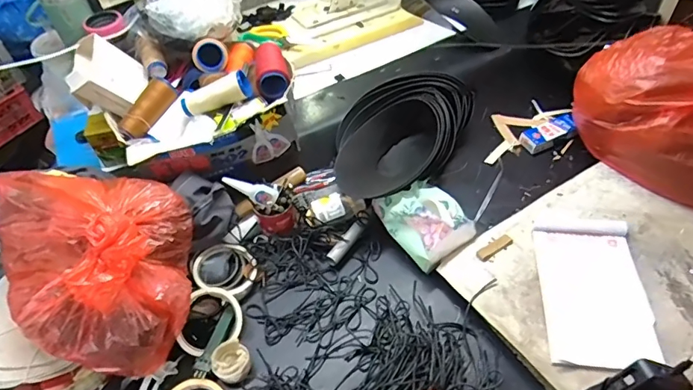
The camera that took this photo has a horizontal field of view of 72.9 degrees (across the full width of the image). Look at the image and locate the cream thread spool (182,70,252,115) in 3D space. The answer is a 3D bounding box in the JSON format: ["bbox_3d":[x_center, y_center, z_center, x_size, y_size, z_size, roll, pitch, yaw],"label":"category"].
[{"bbox_3d":[-0.195,-0.149,0.706,0.106,0.038,0.035,-21,50,4],"label":"cream thread spool"}]

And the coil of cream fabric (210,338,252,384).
[{"bbox_3d":[-0.151,0.223,0.622,0.048,0.030,0.049,-3,50,3],"label":"coil of cream fabric"}]

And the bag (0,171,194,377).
[{"bbox_3d":[-0.330,0.097,0.610,0.248,0.156,0.221,0,50,5],"label":"bag"}]

